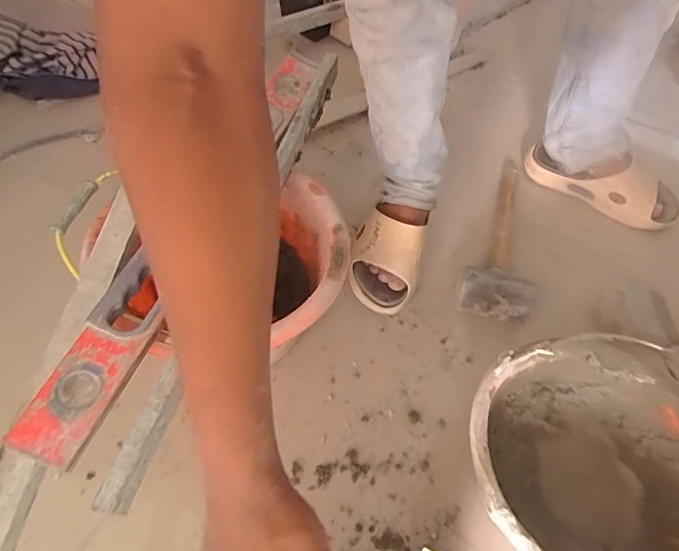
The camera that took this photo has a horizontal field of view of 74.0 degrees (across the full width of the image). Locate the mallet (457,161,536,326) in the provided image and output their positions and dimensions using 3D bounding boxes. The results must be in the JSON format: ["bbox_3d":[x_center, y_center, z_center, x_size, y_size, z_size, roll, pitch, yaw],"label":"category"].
[{"bbox_3d":[0.264,-0.076,0.726,0.104,0.061,0.334,14,59,8],"label":"mallet"}]

